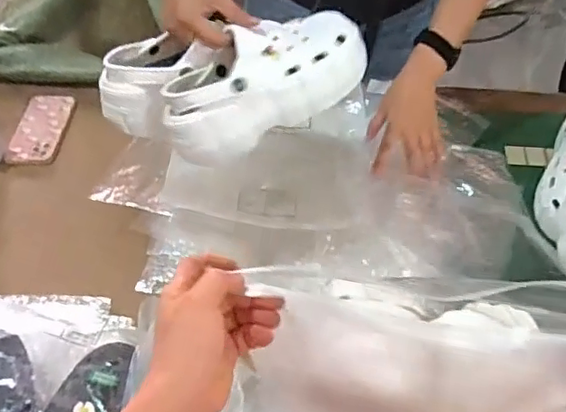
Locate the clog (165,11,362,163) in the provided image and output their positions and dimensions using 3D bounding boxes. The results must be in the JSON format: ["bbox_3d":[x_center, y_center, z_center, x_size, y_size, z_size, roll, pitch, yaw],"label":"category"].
[{"bbox_3d":[-0.021,-0.138,0.696,0.235,0.087,0.098,-21,52,-12],"label":"clog"}]

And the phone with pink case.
[{"bbox_3d":[-0.412,-0.136,1.030,0.081,0.016,0.157,9,54,-4],"label":"phone with pink case"}]

